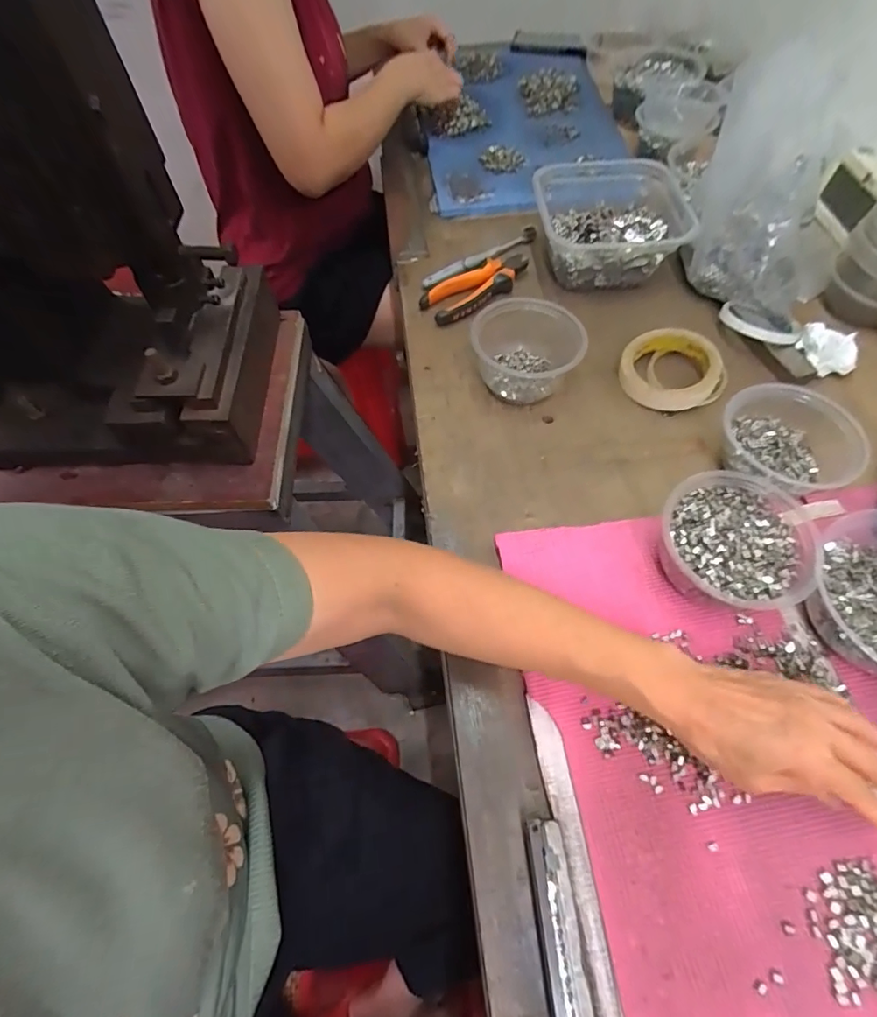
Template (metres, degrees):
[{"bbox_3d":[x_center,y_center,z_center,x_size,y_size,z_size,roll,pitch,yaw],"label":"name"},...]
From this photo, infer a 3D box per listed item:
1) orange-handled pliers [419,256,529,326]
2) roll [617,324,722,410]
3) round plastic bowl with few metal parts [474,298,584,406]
[{"bbox_3d":[0.050,-0.275,0.625,0.147,0.019,0.058,-32,64,-15],"label":"orange-handled pliers"},{"bbox_3d":[0.247,-0.150,0.549,0.097,0.030,0.096,-1,60,1],"label":"roll"},{"bbox_3d":[0.094,-0.166,0.537,0.110,0.062,0.109,-1,60,1],"label":"round plastic bowl with few metal parts"}]

